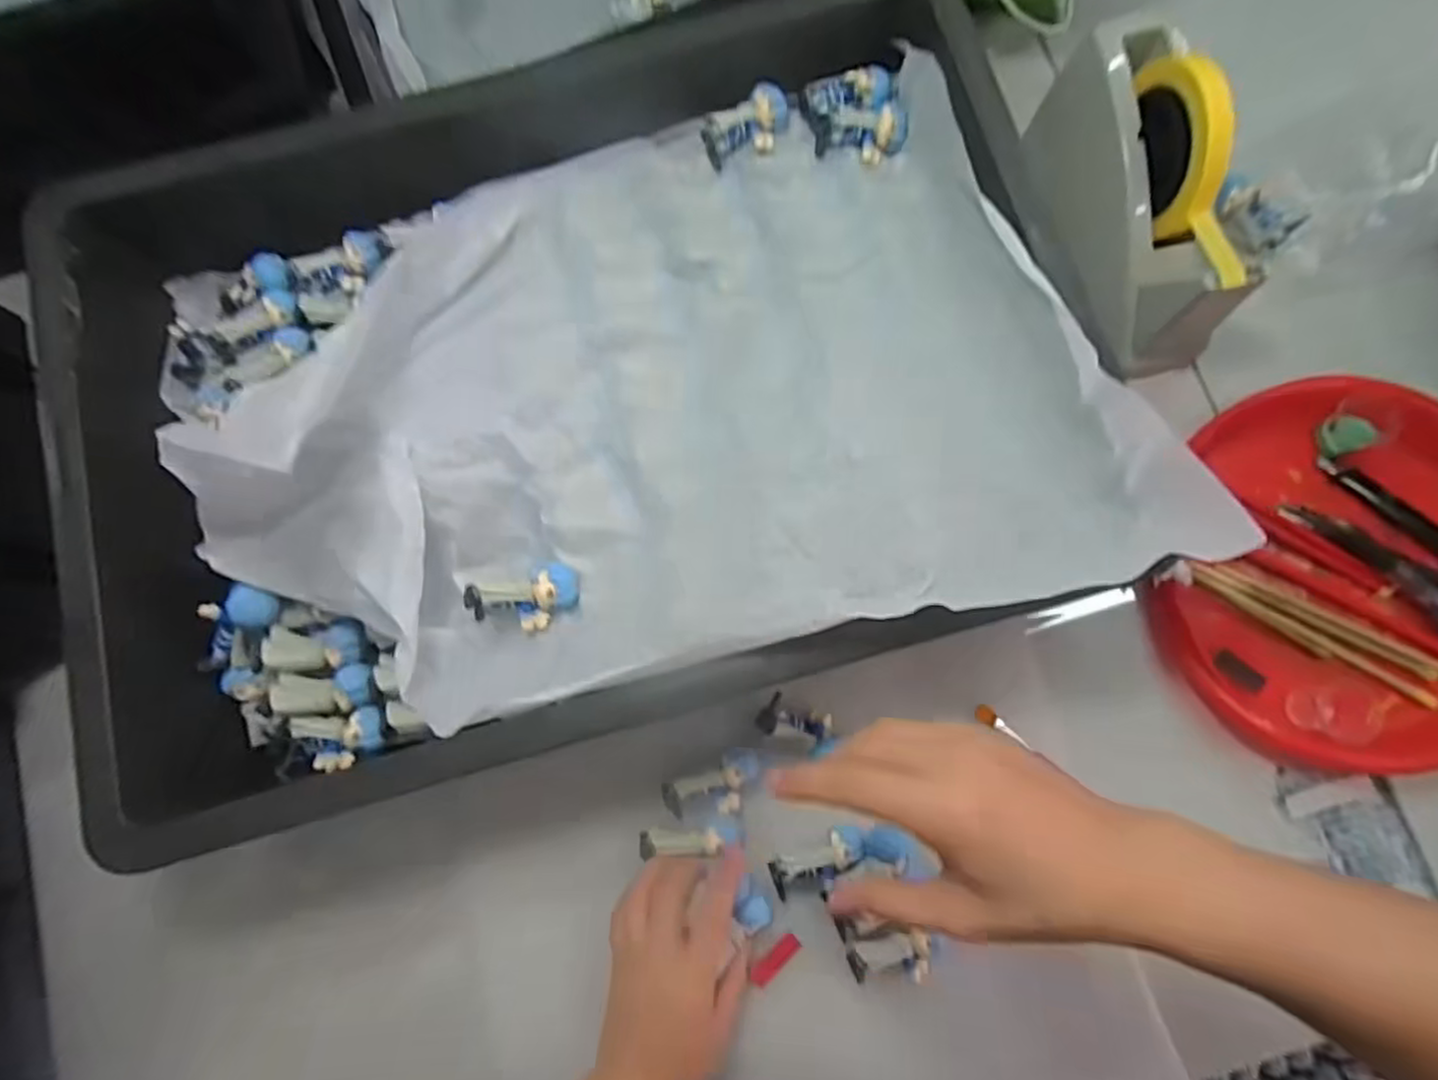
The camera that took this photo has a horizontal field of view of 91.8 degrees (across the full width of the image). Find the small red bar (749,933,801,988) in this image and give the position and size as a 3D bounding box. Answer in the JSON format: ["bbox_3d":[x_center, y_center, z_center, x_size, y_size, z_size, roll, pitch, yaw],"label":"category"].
[{"bbox_3d":[0.036,0.264,0.440,0.036,0.006,0.012,-41,81,-6],"label":"small red bar"}]

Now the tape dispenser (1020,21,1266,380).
[{"bbox_3d":[0.284,-0.231,0.477,0.065,0.134,0.205,-15,79,-1],"label":"tape dispenser"}]

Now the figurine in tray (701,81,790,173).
[{"bbox_3d":[0.021,-0.282,0.477,0.063,0.021,0.033,-34,80,-5],"label":"figurine in tray"}]

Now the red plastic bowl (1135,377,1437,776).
[{"bbox_3d":[0.422,0.027,0.460,0.232,0.049,0.237,0,79,1],"label":"red plastic bowl"}]

